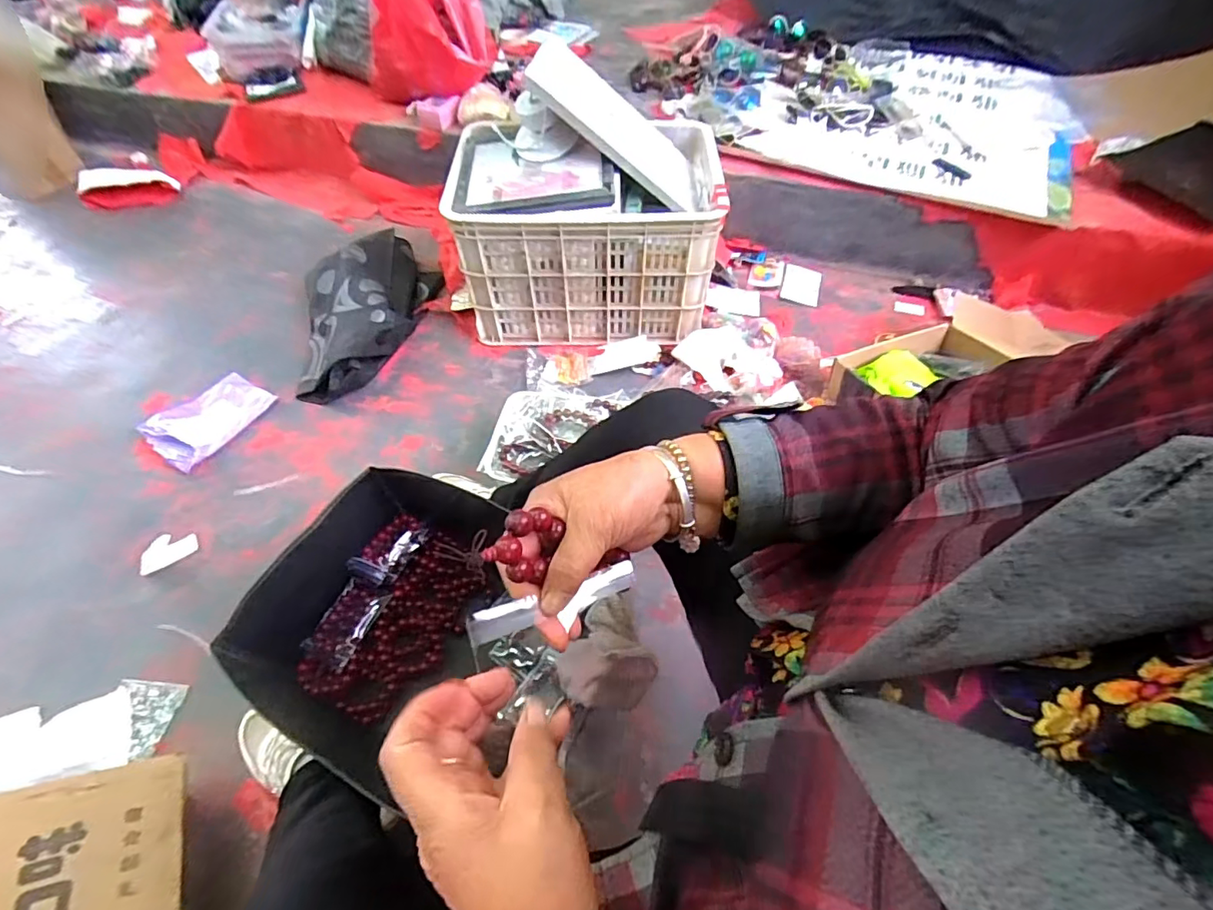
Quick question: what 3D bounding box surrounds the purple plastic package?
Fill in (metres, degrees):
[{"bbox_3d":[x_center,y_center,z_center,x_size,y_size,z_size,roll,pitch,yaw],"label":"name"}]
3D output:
[{"bbox_3d":[-0.773,-0.076,1.021,0.148,0.044,0.216,20,57,15],"label":"purple plastic package"}]

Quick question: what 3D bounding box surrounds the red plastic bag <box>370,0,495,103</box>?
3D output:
[{"bbox_3d":[-0.466,-1.075,1.283,0.289,0.340,0.250,1,55,1],"label":"red plastic bag"}]

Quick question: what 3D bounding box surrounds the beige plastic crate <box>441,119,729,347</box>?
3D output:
[{"bbox_3d":[-0.030,-0.457,1.095,0.481,0.331,0.356,5,55,4],"label":"beige plastic crate"}]

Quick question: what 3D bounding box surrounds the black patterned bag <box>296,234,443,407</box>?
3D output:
[{"bbox_3d":[-0.537,-0.333,1.143,0.267,0.129,0.473,0,54,1],"label":"black patterned bag"}]

